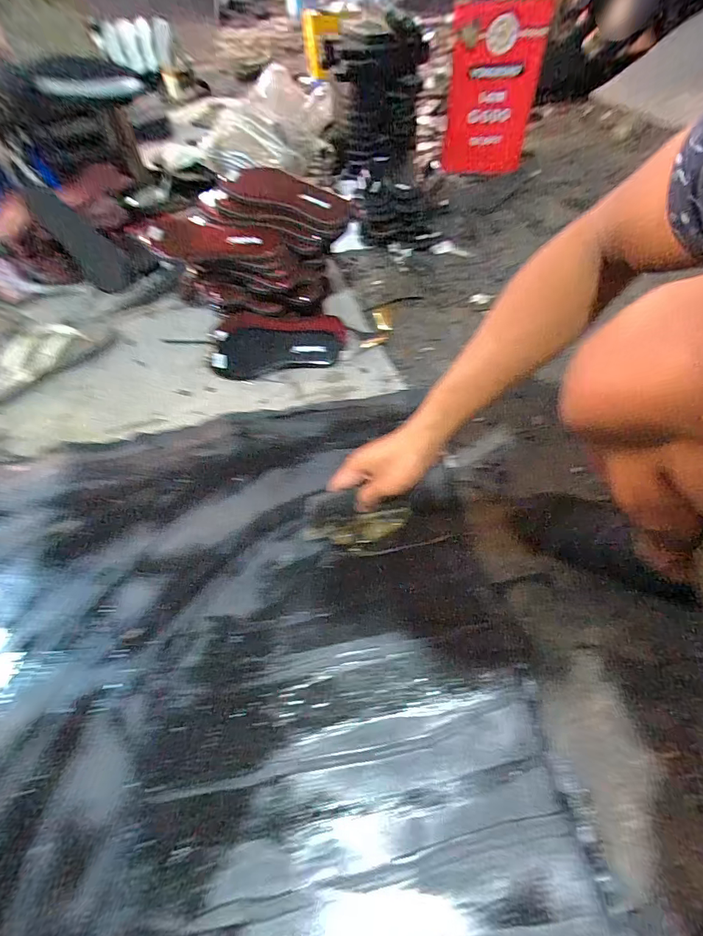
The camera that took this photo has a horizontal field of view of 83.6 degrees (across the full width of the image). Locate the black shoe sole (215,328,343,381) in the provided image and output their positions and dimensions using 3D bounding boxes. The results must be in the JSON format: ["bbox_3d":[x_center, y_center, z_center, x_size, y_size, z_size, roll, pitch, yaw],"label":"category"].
[{"bbox_3d":[-0.140,-0.218,0.733,0.233,0.027,0.090,-6,90,-1],"label":"black shoe sole"}]

